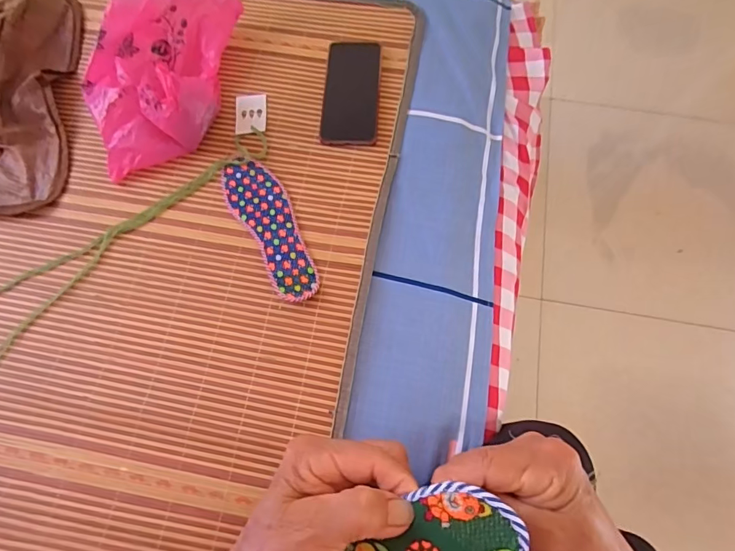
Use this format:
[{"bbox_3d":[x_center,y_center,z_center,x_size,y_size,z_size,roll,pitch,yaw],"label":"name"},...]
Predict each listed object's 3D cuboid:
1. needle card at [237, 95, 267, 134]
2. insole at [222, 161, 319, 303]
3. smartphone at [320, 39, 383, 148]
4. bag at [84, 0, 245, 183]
[{"bbox_3d":[-0.162,-0.225,0.612,0.041,0.004,0.060,-3,73,0],"label":"needle card"},{"bbox_3d":[-0.122,-0.060,0.549,0.063,0.012,0.207,-25,74,-6],"label":"insole"},{"bbox_3d":[-0.021,-0.254,0.612,0.074,0.011,0.164,3,73,2],"label":"smartphone"},{"bbox_3d":[-0.284,-0.275,0.582,0.167,0.095,0.278,8,73,4],"label":"bag"}]

